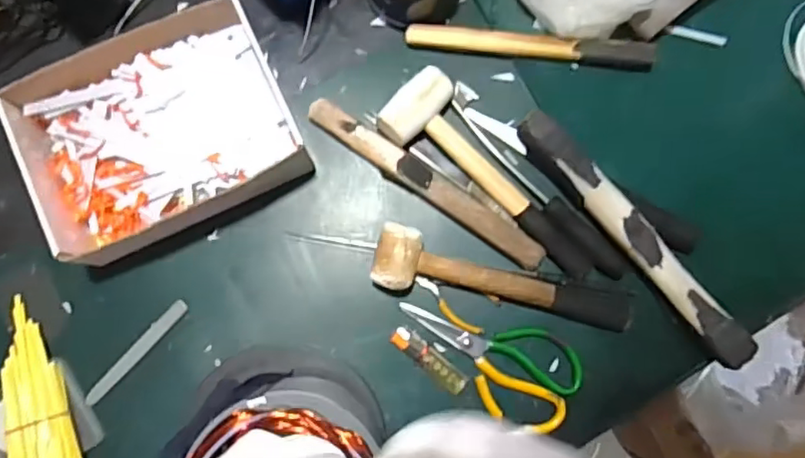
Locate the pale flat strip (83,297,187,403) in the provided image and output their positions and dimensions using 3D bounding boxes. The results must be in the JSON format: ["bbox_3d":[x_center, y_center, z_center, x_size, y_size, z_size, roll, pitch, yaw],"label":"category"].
[{"bbox_3d":[-0.262,0.120,0.595,0.014,0.006,0.128,43,83,3],"label":"pale flat strip"}]

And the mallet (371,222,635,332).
[{"bbox_3d":[0.100,0.048,0.591,0.264,0.039,0.066,13,82,-1],"label":"mallet"}]

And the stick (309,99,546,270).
[{"bbox_3d":[0.024,-0.046,0.614,0.277,0.016,0.030,34,82,2],"label":"stick"}]

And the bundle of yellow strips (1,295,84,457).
[{"bbox_3d":[-0.349,0.166,0.568,0.057,0.018,0.194,-16,84,-5],"label":"bundle of yellow strips"}]

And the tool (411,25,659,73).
[{"bbox_3d":[0.135,-0.193,0.636,0.256,0.023,0.029,5,82,-2],"label":"tool"}]

